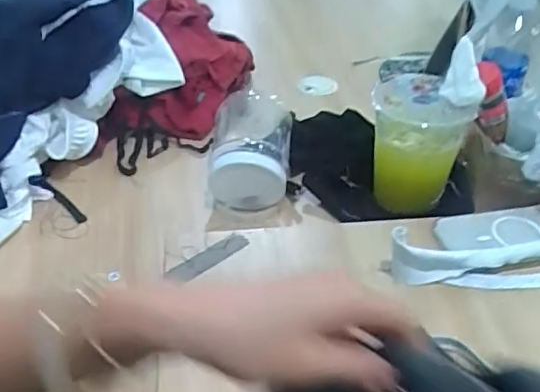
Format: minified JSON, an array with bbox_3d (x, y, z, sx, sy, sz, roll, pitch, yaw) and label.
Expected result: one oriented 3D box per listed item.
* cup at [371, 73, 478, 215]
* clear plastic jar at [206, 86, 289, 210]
[{"bbox_3d":[0.169,-0.059,0.683,0.100,0.143,0.084,-1,39,-3],"label":"cup"},{"bbox_3d":[-0.024,-0.065,0.716,0.099,0.090,0.142,-1,39,-3],"label":"clear plastic jar"}]

